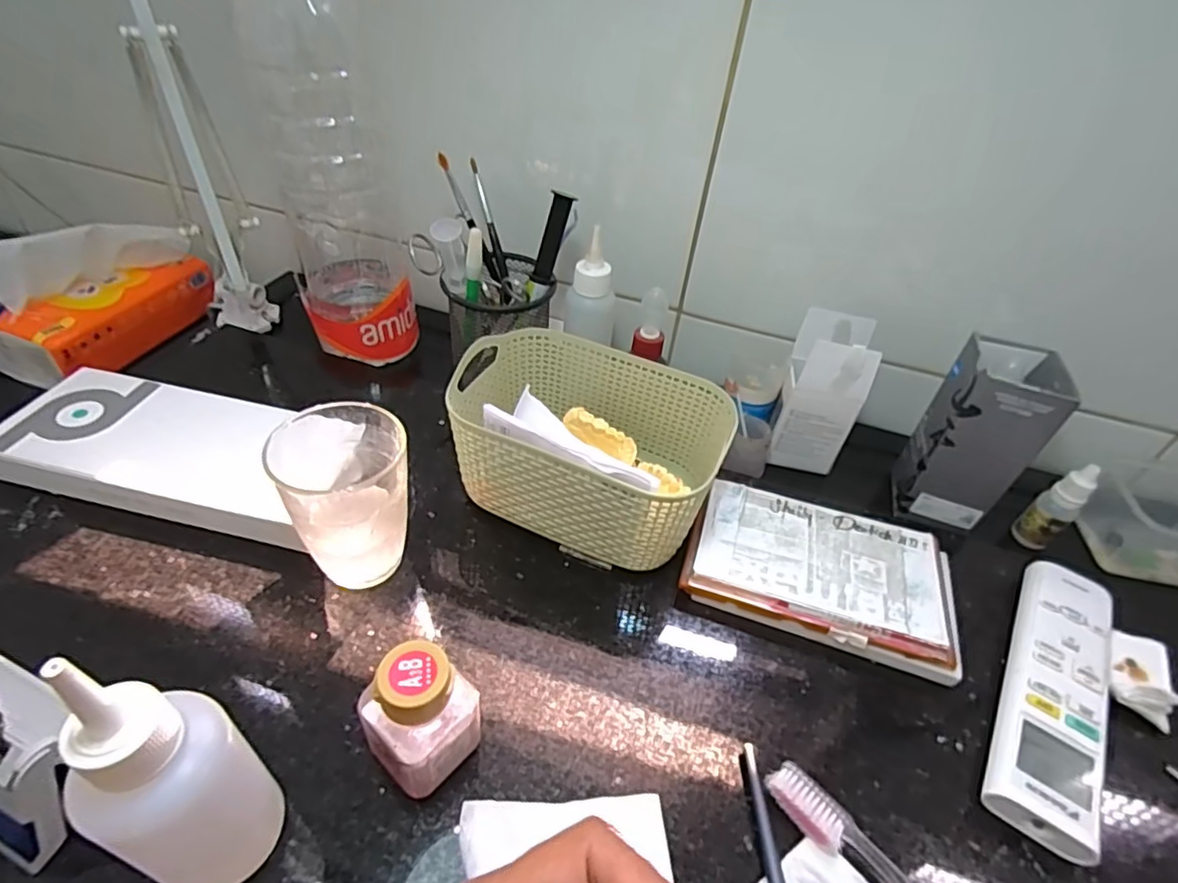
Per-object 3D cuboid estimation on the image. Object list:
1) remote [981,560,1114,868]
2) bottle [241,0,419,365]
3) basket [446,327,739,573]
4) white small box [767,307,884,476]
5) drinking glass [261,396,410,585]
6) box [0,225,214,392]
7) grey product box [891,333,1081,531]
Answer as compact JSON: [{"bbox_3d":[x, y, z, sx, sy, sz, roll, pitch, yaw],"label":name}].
[{"bbox_3d":[0.258,0.137,0.335,0.045,0.024,0.175,29,46,22],"label":"remote"},{"bbox_3d":[-0.190,-0.211,0.457,0.082,0.300,0.085,-5,43,-13],"label":"bottle"},{"bbox_3d":[-0.001,0.003,0.399,0.163,0.087,0.120,20,43,14],"label":"basket"},{"bbox_3d":[0.178,-0.038,0.467,0.053,0.109,0.053,13,42,7],"label":"white small box"},{"bbox_3d":[-0.134,0.033,0.340,0.066,0.095,0.065,-8,44,-17],"label":"drinking glass"},{"bbox_3d":[-0.463,-0.143,0.563,0.094,0.104,0.172,15,44,9],"label":"box"},{"bbox_3d":[0.270,-0.003,0.424,0.062,0.127,0.057,15,42,9],"label":"grey product box"}]

